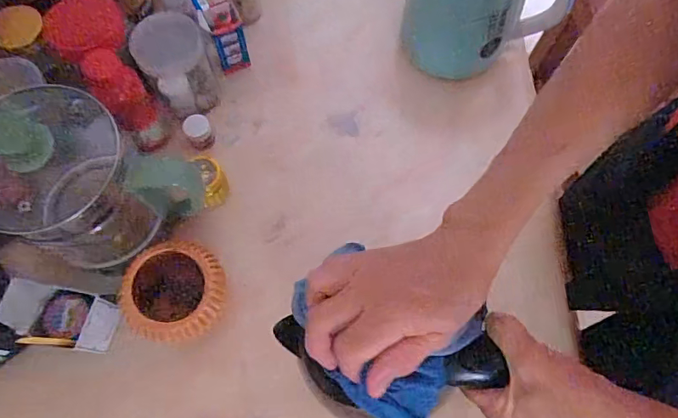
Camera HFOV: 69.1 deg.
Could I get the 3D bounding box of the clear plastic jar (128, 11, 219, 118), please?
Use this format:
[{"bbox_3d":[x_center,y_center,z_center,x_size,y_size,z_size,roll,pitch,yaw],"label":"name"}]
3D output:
[{"bbox_3d":[-0.205,-0.181,0.632,0.079,0.120,0.075,0,70,0],"label":"clear plastic jar"}]

